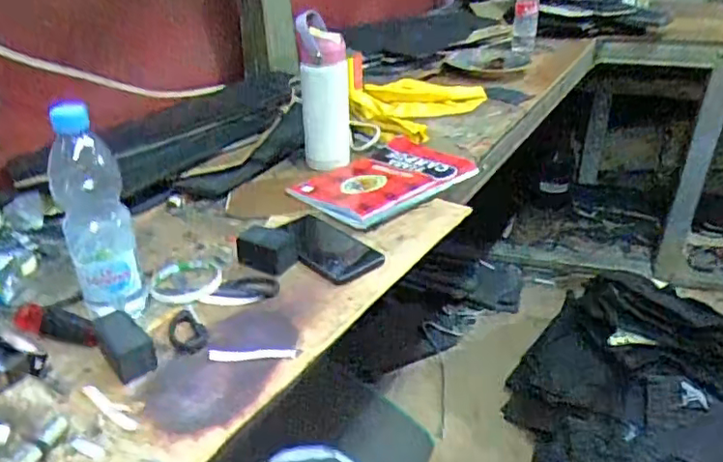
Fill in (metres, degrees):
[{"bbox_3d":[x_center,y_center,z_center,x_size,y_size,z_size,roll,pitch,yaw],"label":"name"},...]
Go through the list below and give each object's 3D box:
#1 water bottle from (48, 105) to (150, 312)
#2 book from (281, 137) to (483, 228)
[{"bbox_3d":[-0.274,-0.009,0.621,0.067,0.232,0.058,-17,35,-25],"label":"water bottle"},{"bbox_3d":[0.035,-0.085,0.933,0.258,0.028,0.184,-26,39,-36],"label":"book"}]

